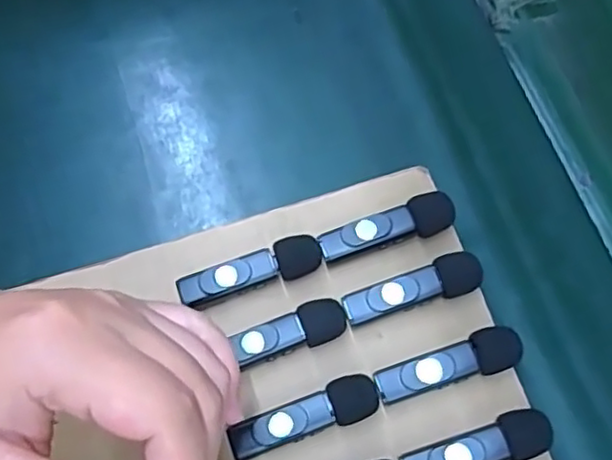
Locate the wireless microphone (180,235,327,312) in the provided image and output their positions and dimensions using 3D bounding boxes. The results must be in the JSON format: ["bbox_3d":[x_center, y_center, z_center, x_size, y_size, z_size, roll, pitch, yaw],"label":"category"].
[{"bbox_3d":[-0.025,0.020,0.295,0.065,0.014,0.017,-19,71,-9],"label":"wireless microphone"}]

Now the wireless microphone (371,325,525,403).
[{"bbox_3d":[0.062,0.061,0.283,0.063,0.017,0.018,-19,71,-9],"label":"wireless microphone"}]

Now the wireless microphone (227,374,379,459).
[{"bbox_3d":[-0.001,0.081,0.277,0.064,0.016,0.018,-18,71,-8],"label":"wireless microphone"}]

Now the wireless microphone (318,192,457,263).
[{"bbox_3d":[0.038,0.001,0.302,0.064,0.017,0.018,-19,71,-9],"label":"wireless microphone"}]

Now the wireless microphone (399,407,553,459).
[{"bbox_3d":[0.071,0.093,0.271,0.063,0.016,0.018,-17,71,-8],"label":"wireless microphone"}]

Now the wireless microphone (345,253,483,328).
[{"bbox_3d":[0.048,0.029,0.294,0.063,0.016,0.018,-18,71,-9],"label":"wireless microphone"}]

